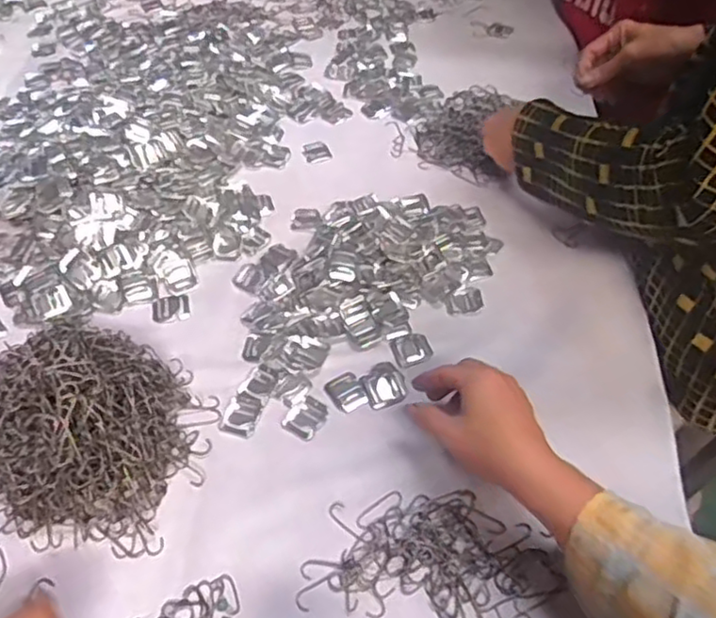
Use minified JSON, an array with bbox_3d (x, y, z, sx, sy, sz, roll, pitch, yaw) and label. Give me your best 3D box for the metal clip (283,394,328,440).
[{"bbox_3d":[-0.045,0.092,0.573,0.031,0.004,0.039,27,56,19],"label":"metal clip"}]

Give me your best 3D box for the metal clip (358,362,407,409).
[{"bbox_3d":[0.023,0.067,0.594,0.036,0.005,0.043,-17,54,-14],"label":"metal clip"}]

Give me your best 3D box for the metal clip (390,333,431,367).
[{"bbox_3d":[0.050,0.038,0.621,0.035,0.008,0.031,-16,54,-13],"label":"metal clip"}]

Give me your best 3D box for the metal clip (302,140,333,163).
[{"bbox_3d":[-0.051,-0.192,0.809,0.033,0.004,0.036,-17,54,-14],"label":"metal clip"}]

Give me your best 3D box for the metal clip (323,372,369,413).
[{"bbox_3d":[-0.009,0.074,0.592,0.031,0.004,0.036,-26,57,-20],"label":"metal clip"}]

